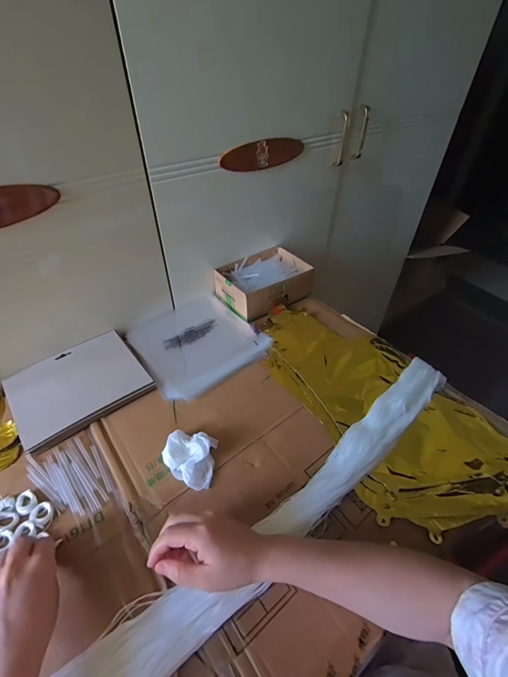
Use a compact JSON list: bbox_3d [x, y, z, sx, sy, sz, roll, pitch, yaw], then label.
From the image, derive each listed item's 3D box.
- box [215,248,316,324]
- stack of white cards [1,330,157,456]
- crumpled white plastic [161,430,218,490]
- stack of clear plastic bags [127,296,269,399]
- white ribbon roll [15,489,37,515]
[{"bbox_3d":[0.023,-0.127,0.716,0.190,0.062,0.137,-26,50,-26],"label":"box"},{"bbox_3d":[-0.287,0.074,0.536,0.193,0.017,0.161,-28,51,-27],"label":"stack of white cards"},{"bbox_3d":[-0.087,0.162,0.439,0.066,0.030,0.069,4,44,2],"label":"crumpled white plastic"},{"bbox_3d":[-0.111,0.001,0.629,0.221,0.007,0.221,-31,53,-29],"label":"stack of clear plastic bags"},{"bbox_3d":[-0.285,0.204,0.405,0.029,0.004,0.022,30,51,26],"label":"white ribbon roll"}]

